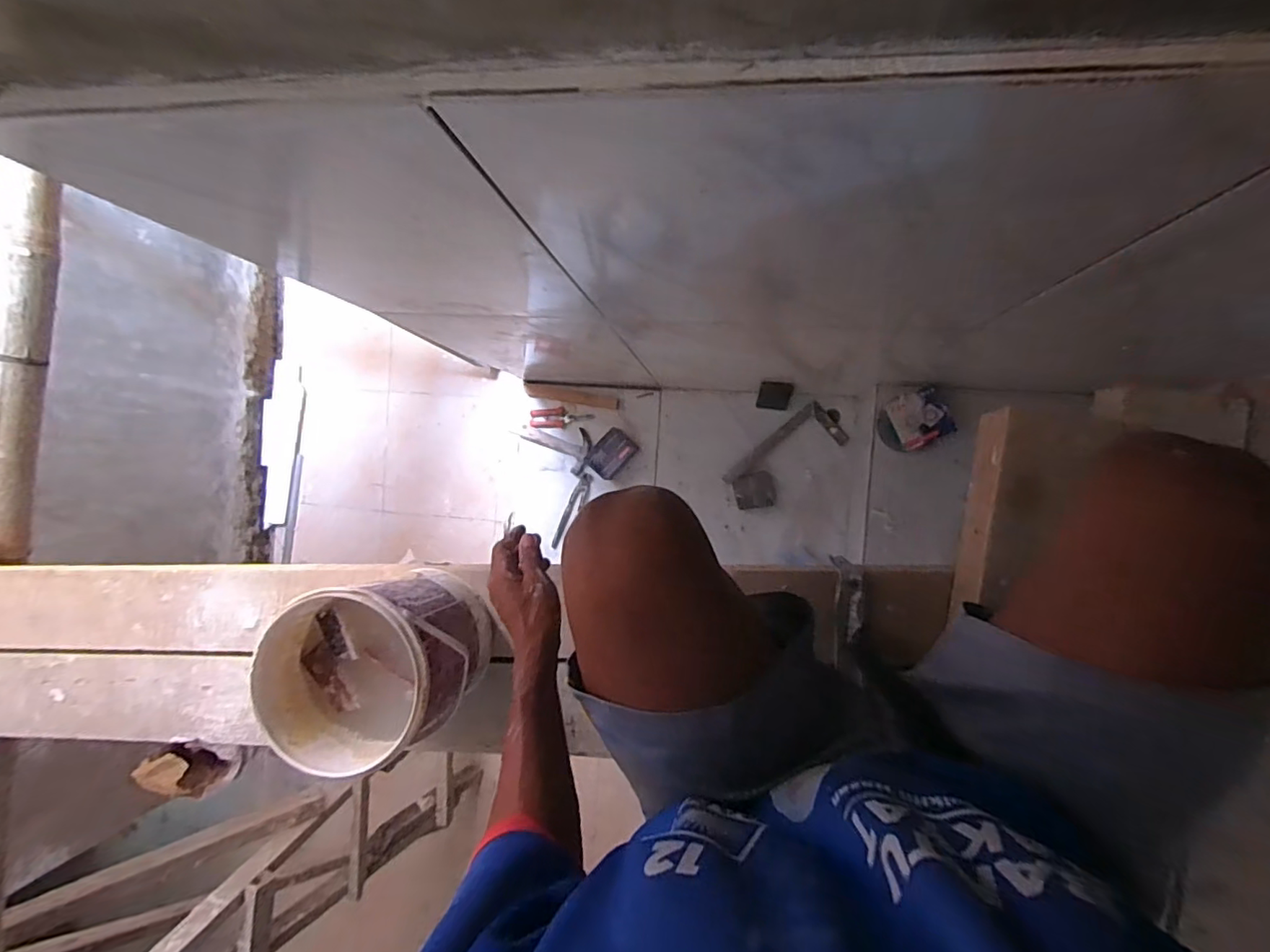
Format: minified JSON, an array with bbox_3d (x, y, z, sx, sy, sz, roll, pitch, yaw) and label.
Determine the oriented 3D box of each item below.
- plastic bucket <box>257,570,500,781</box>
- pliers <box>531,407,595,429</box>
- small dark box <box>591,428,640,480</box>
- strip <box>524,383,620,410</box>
[{"bbox_3d":[-0.276,0.201,0.634,0.190,0.175,0.175,0,90,9],"label":"plastic bucket"},{"bbox_3d":[-0.196,-0.156,1.491,0.164,0.013,0.056,-3,90,9],"label":"pliers"},{"bbox_3d":[-0.057,-0.059,1.444,0.087,0.085,0.122,39,96,6],"label":"small dark box"},{"bbox_3d":[-0.168,-0.211,1.495,0.255,0.021,0.034,11,92,8],"label":"strip"}]

